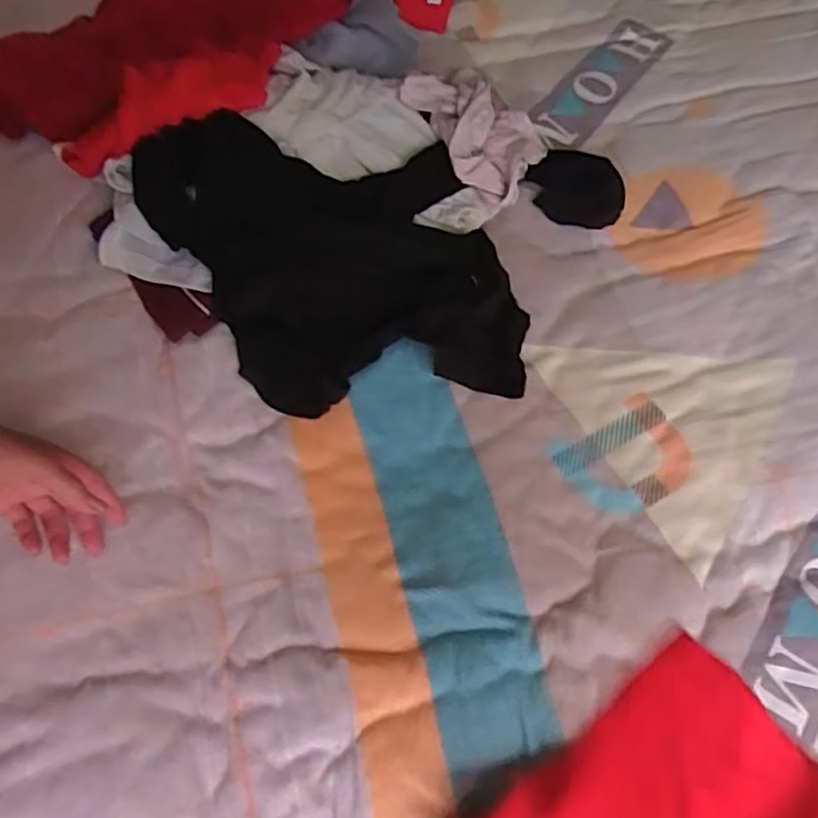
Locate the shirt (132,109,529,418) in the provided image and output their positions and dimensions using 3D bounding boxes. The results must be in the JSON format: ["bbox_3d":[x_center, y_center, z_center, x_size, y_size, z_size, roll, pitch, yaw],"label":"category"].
[{"bbox_3d":[-0.079,-0.144,0.649,0.353,0.059,0.292,-6,68,-4],"label":"shirt"}]

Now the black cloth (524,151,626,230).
[{"bbox_3d":[0.173,-0.230,0.704,0.100,0.033,0.075,21,69,7],"label":"black cloth"}]

